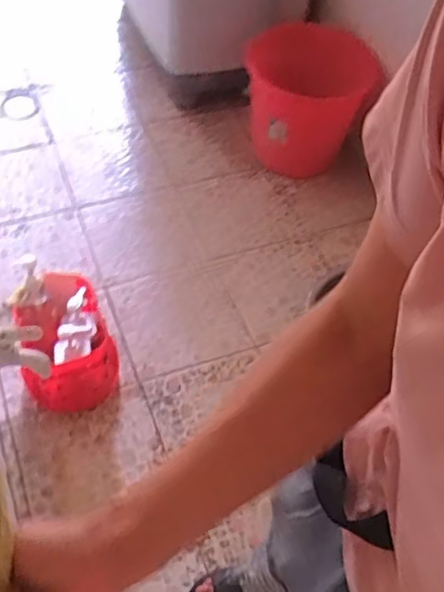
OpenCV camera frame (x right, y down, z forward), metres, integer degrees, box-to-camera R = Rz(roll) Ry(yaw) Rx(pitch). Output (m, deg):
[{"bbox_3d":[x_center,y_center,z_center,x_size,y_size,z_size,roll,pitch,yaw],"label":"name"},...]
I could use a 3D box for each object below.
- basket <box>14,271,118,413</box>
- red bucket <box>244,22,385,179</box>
[{"bbox_3d":[-0.345,0.112,1.388,0.194,0.205,0.261,-18,57,-17],"label":"basket"},{"bbox_3d":[0.228,-0.558,1.838,0.313,0.347,0.338,-24,59,-21],"label":"red bucket"}]

